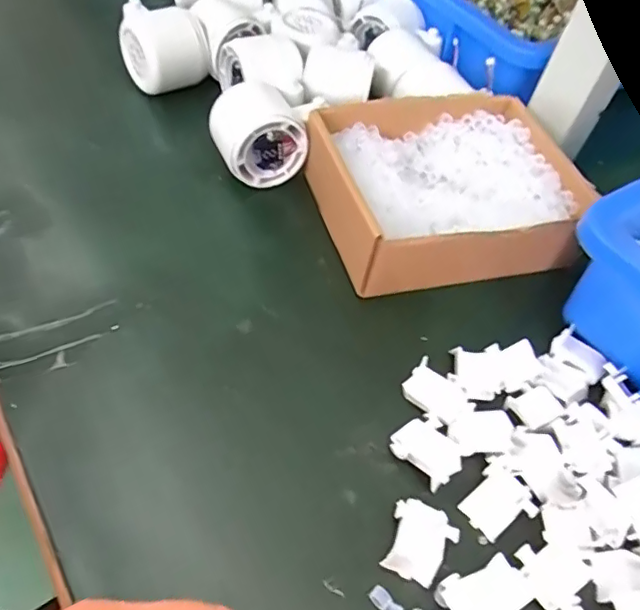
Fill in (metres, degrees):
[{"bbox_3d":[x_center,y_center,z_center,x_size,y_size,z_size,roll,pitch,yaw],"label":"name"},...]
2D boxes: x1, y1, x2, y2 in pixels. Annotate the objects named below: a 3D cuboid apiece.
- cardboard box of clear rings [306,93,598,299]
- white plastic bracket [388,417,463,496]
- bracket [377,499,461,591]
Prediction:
[{"bbox_3d":[0.089,-0.085,0.389,0.171,0.043,0.137,-8,54,-11],"label":"cardboard box of clear rings"},{"bbox_3d":[0.055,0.074,0.287,0.030,0.005,0.033,-26,59,-23],"label":"white plastic bracket"},{"bbox_3d":[0.046,0.109,0.258,0.029,0.007,0.033,22,54,11],"label":"bracket"}]

